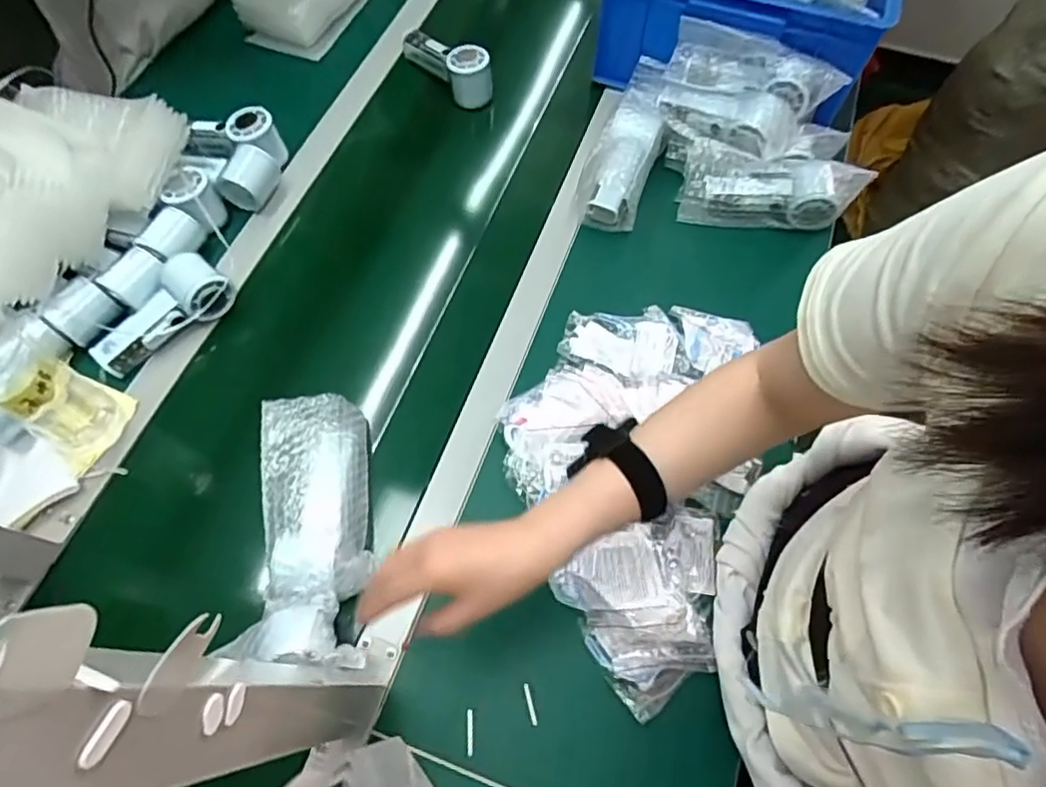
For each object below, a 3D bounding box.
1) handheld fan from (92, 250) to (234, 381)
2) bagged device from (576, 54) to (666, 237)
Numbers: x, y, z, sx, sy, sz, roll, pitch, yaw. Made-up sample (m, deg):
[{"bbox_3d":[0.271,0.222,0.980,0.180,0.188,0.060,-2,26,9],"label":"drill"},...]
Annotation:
[{"bbox_3d":[-0.397,-0.086,0.656,0.066,0.040,0.155,38,69,15],"label":"handheld fan"},{"bbox_3d":[0.139,-0.320,0.761,0.075,0.071,0.235,20,66,7],"label":"bagged device"}]

